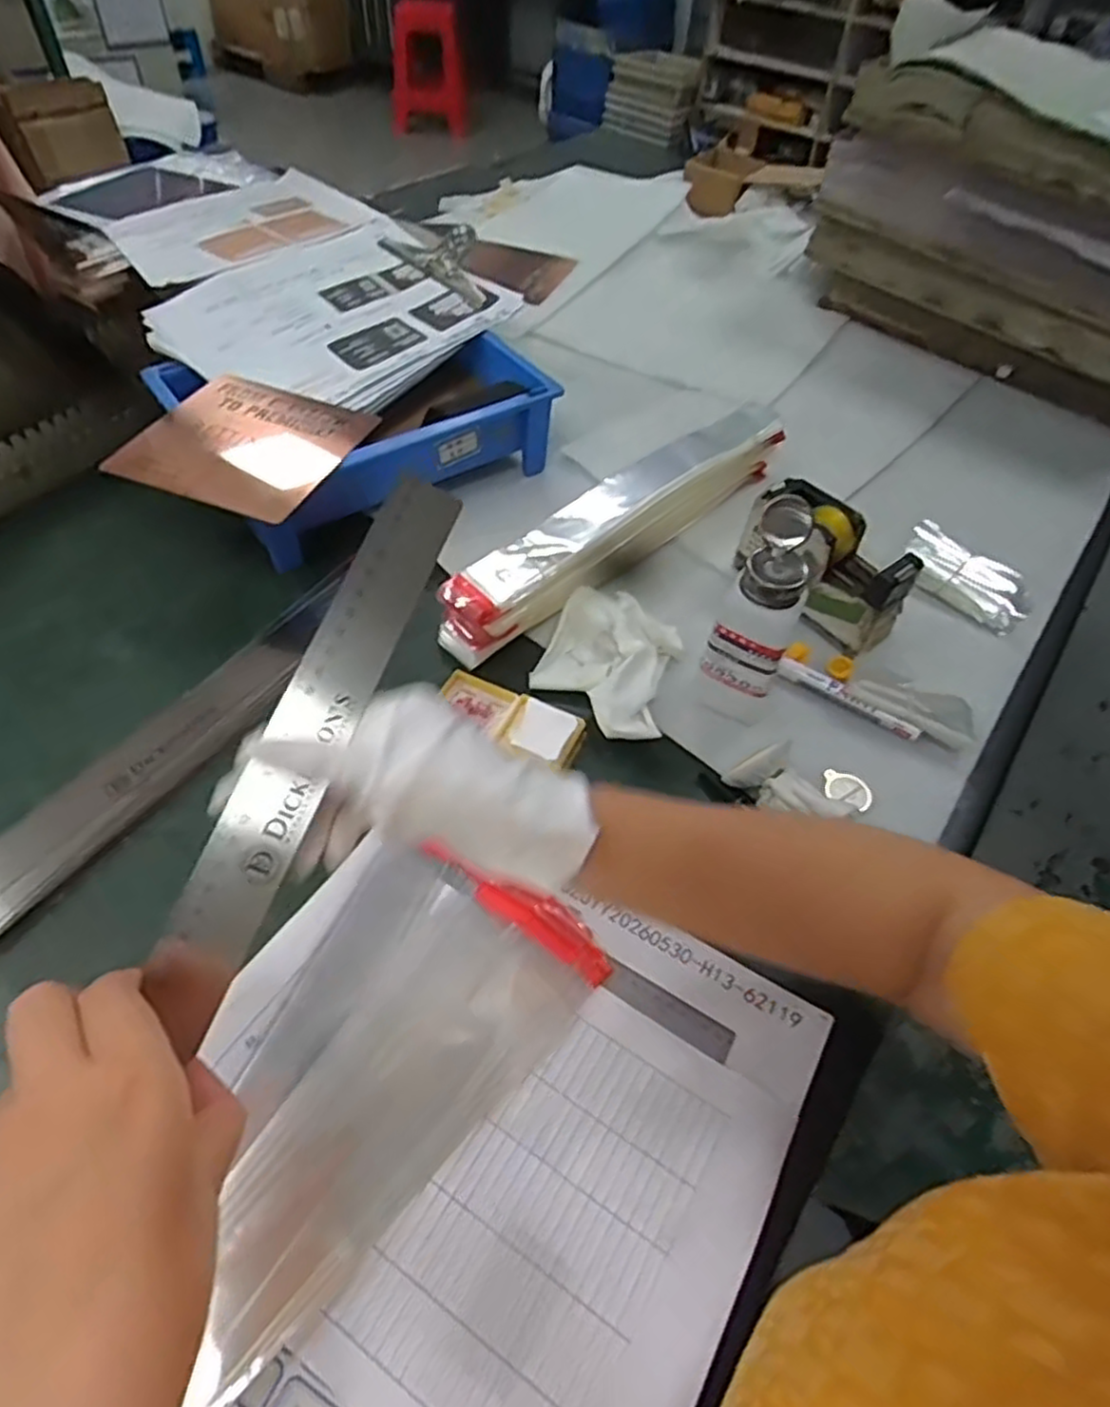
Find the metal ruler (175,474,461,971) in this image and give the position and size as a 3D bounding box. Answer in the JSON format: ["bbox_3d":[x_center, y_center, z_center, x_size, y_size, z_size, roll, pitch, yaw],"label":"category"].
[{"bbox_3d":[-0.097,-0.003,0.317,0.031,0.007,0.217,23,77,-4],"label":"metal ruler"}]

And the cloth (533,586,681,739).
[{"bbox_3d":[0.041,-0.034,0.554,0.102,0.032,0.113,23,54,13],"label":"cloth"}]

